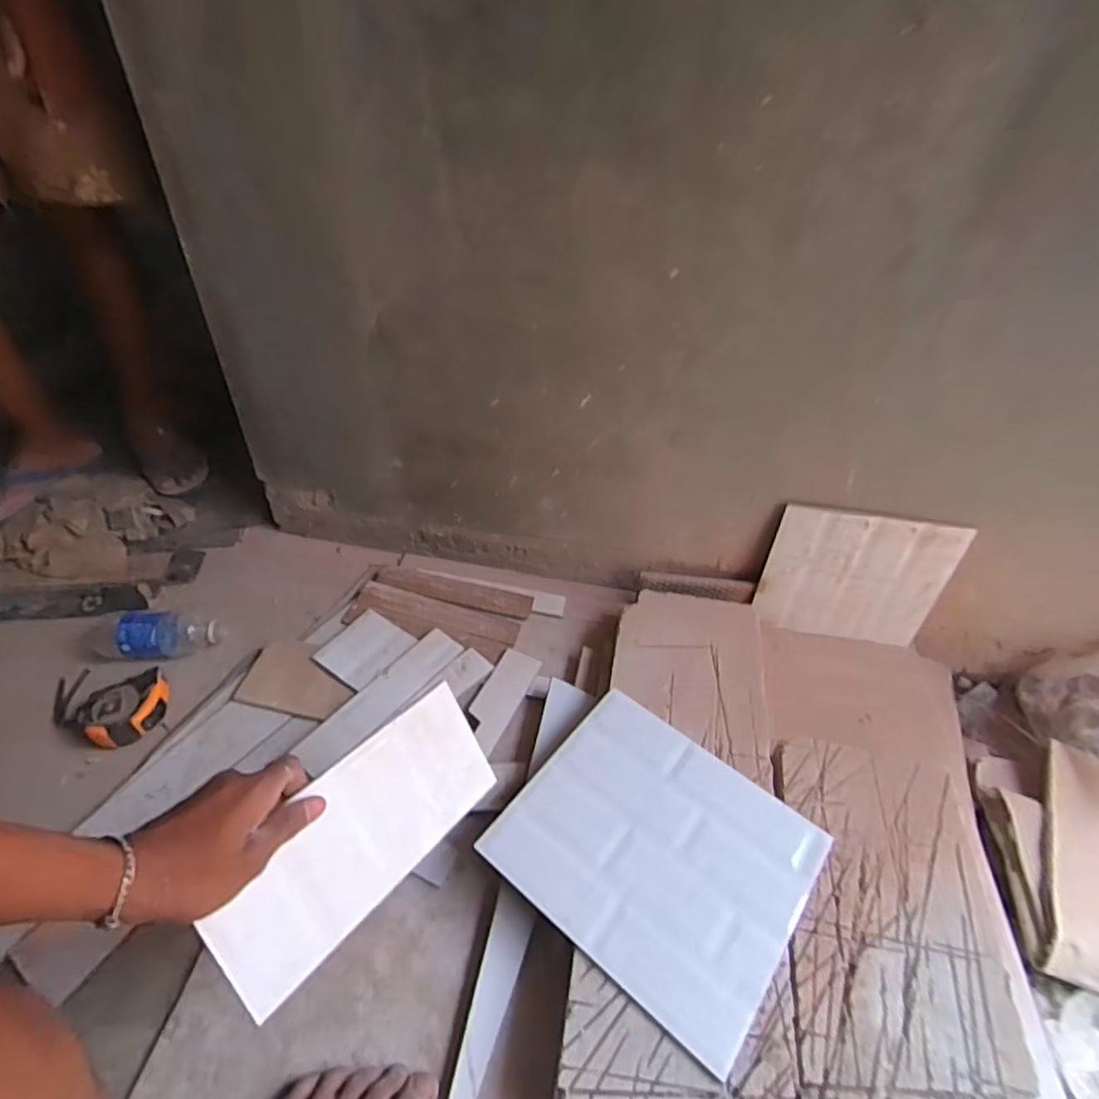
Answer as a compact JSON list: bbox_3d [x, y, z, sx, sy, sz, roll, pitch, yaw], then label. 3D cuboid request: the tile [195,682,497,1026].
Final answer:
[{"bbox_3d":[-0.149,0.226,0.487,0.244,0.012,0.114,-34,99,-41],"label":"tile"}]

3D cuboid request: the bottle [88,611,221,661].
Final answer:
[{"bbox_3d":[-0.546,0.123,0.817,0.175,0.053,0.053,4,44,-4],"label":"bottle"}]

